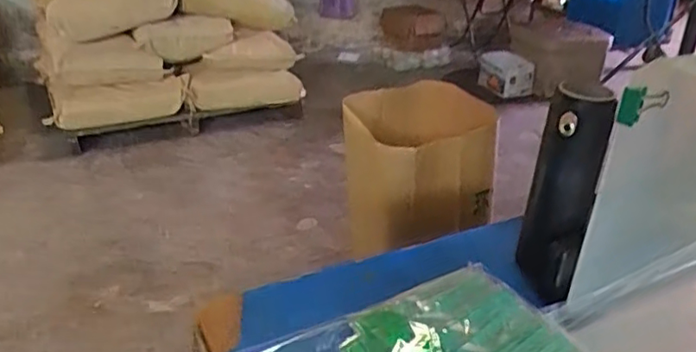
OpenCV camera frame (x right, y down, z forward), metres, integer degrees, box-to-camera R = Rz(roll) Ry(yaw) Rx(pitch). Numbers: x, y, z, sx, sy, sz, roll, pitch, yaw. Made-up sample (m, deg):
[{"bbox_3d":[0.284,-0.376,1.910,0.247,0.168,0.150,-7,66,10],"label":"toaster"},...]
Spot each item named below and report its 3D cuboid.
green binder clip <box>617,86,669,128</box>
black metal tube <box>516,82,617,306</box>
[{"bbox_3d":[0.256,-0.063,0.515,0.064,0.034,0.011,-15,32,-28],"label":"green binder clip"},{"bbox_3d":[0.216,0.023,0.584,0.052,0.227,0.095,-4,28,-10],"label":"black metal tube"}]

